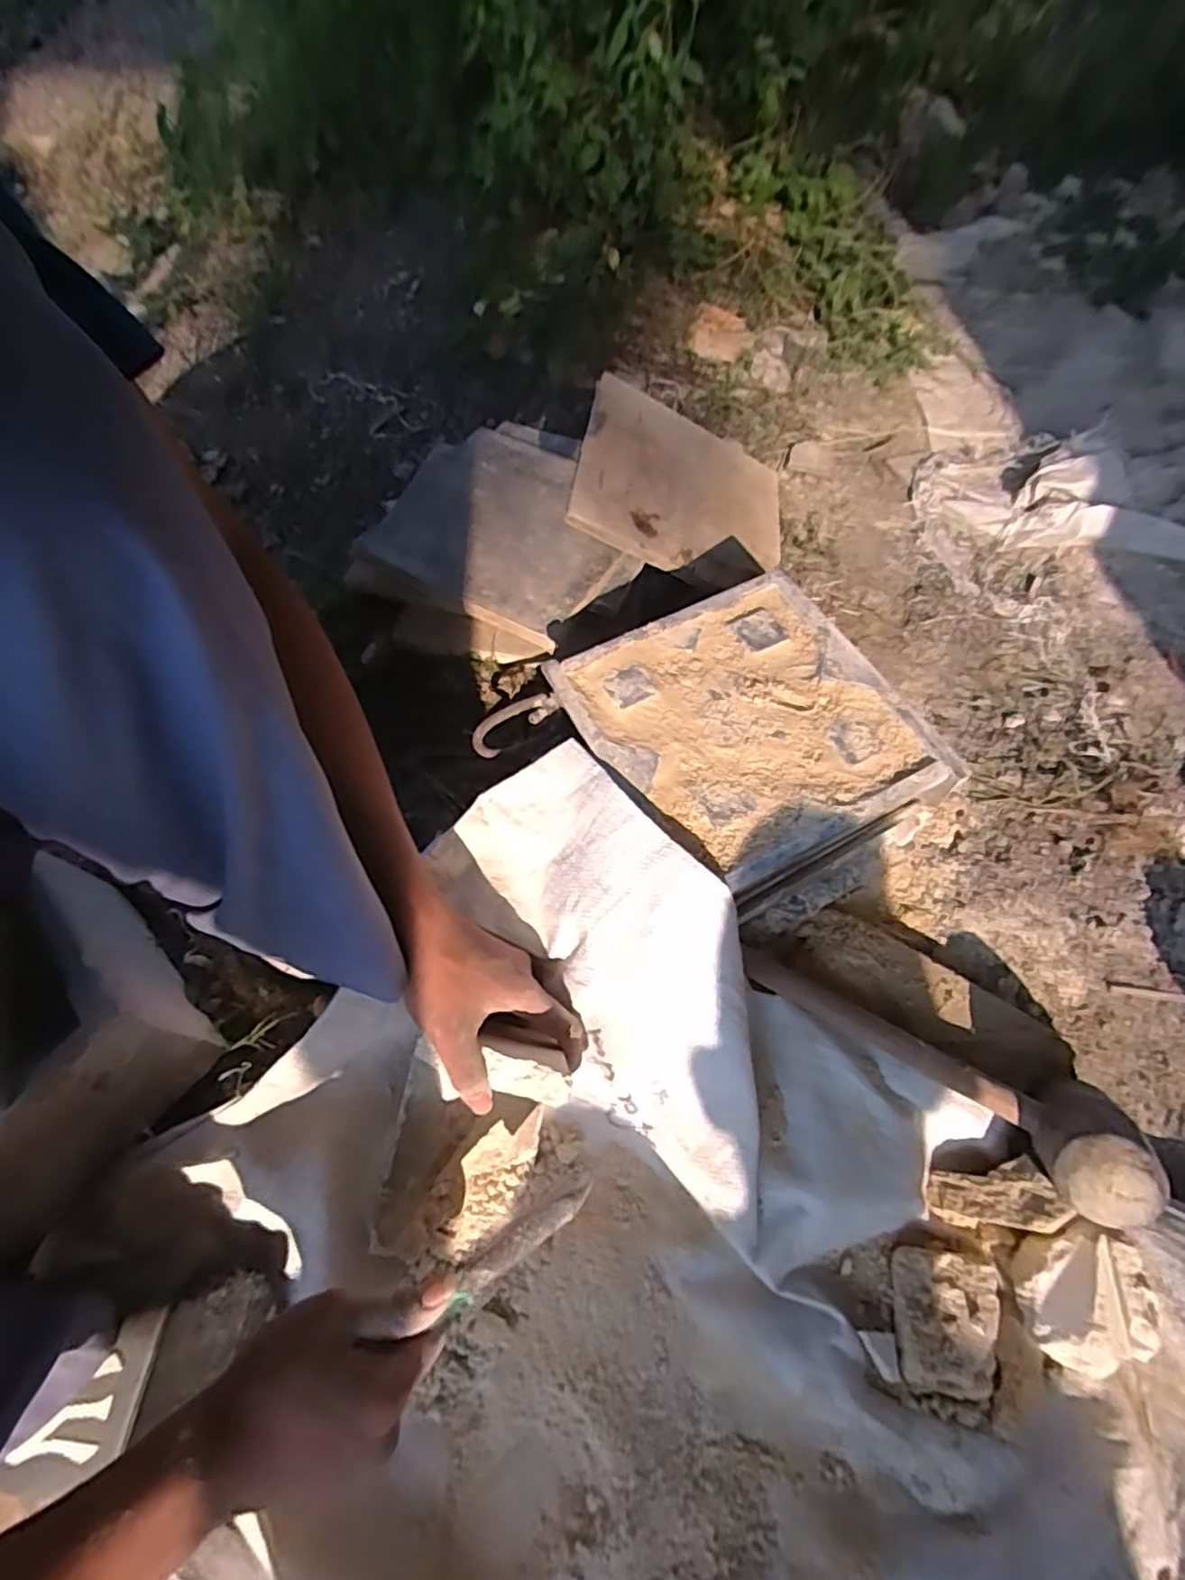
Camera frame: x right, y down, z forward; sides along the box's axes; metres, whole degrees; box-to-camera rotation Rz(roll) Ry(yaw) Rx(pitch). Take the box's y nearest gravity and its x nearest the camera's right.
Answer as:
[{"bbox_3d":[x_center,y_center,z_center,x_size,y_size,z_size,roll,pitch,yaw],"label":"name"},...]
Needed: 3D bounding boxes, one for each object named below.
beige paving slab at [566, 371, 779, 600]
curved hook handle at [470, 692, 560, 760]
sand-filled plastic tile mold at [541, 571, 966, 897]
[{"bbox_3d":[0.108,-0.334,0.723,0.250,0.021,0.242,19,64,-19],"label":"beige paving slab"},{"bbox_3d":[-0.070,-0.060,0.559,0.079,0.020,0.031,-31,65,-16],"label":"curved hook handle"},{"bbox_3d":[0.114,-0.055,0.492,0.218,0.016,0.233,-25,64,-13],"label":"sand-filled plastic tile mold"}]

